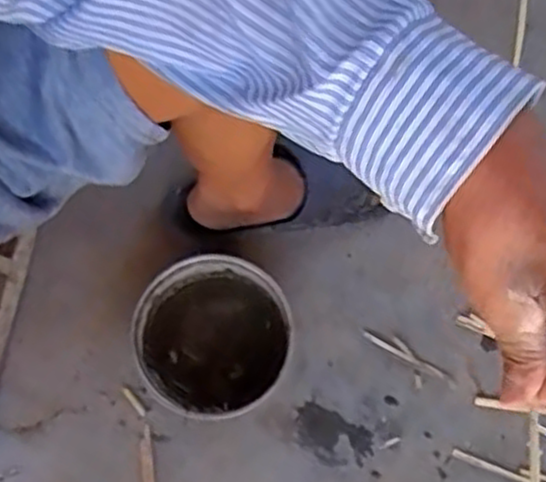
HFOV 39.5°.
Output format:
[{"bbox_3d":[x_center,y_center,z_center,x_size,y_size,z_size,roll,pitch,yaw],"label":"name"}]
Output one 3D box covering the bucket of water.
[{"bbox_3d":[-0.062,0.103,0.807,0.157,0.093,0.155,0,75,2],"label":"bucket of water"}]

